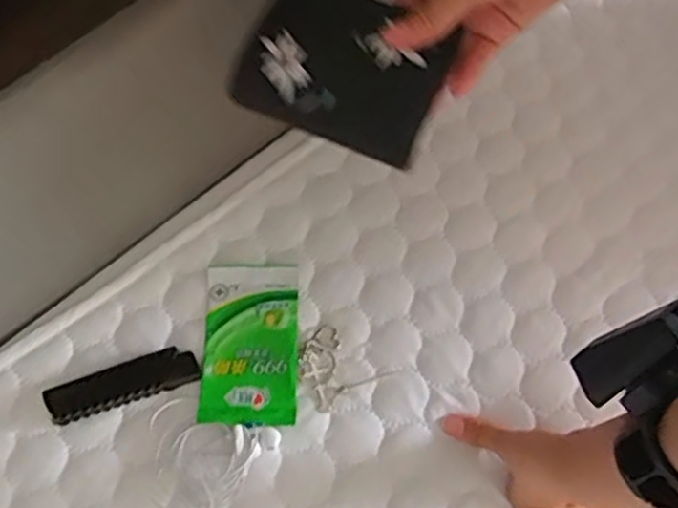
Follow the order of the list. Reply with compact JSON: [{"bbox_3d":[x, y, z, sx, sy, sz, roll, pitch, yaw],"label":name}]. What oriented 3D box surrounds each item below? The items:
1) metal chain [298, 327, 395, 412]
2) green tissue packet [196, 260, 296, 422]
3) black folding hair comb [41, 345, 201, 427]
[{"bbox_3d":[-0.001,0.078,0.524,0.058,0.004,0.054,-28,71,-11],"label":"metal chain"},{"bbox_3d":[-0.064,0.063,0.524,0.066,0.012,0.120,1,68,0],"label":"green tissue packet"},{"bbox_3d":[-0.151,0.091,0.505,0.102,0.014,0.026,-19,69,-8],"label":"black folding hair comb"}]

